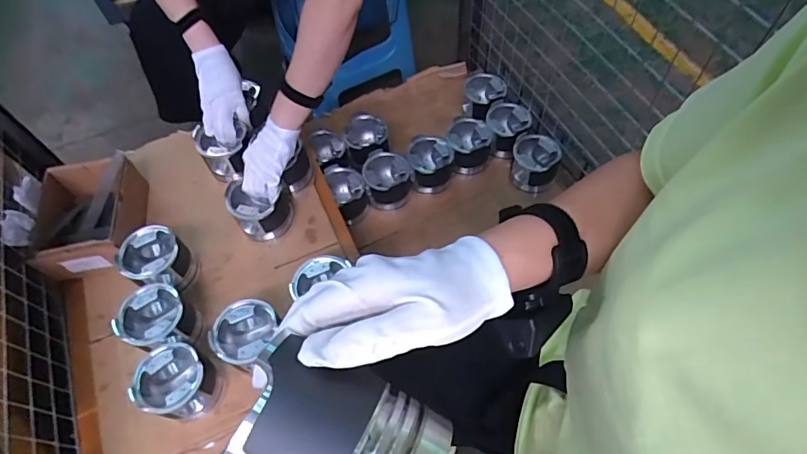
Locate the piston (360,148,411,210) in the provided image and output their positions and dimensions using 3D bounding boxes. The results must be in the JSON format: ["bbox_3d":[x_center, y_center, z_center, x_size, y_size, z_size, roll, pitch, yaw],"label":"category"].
[{"bbox_3d":[-0.035,-0.101,1.035,0.097,0.076,0.102,-1,59,2],"label":"piston"}]

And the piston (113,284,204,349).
[{"bbox_3d":[-0.381,0.151,0.768,0.096,0.094,0.095,-1,59,2],"label":"piston"}]

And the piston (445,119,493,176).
[{"bbox_3d":[0.138,-0.175,1.037,0.089,0.066,0.097,-1,59,2],"label":"piston"}]

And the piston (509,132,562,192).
[{"bbox_3d":[0.271,-0.134,1.011,0.094,0.079,0.098,13,61,10],"label":"piston"}]

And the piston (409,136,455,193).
[{"bbox_3d":[0.056,-0.132,1.017,0.094,0.068,0.097,0,59,3],"label":"piston"}]

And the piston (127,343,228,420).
[{"bbox_3d":[-0.333,0.231,0.730,0.104,0.085,0.103,16,61,12],"label":"piston"}]

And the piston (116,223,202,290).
[{"bbox_3d":[-0.407,0.060,0.817,0.096,0.094,0.091,-1,59,2],"label":"piston"}]

